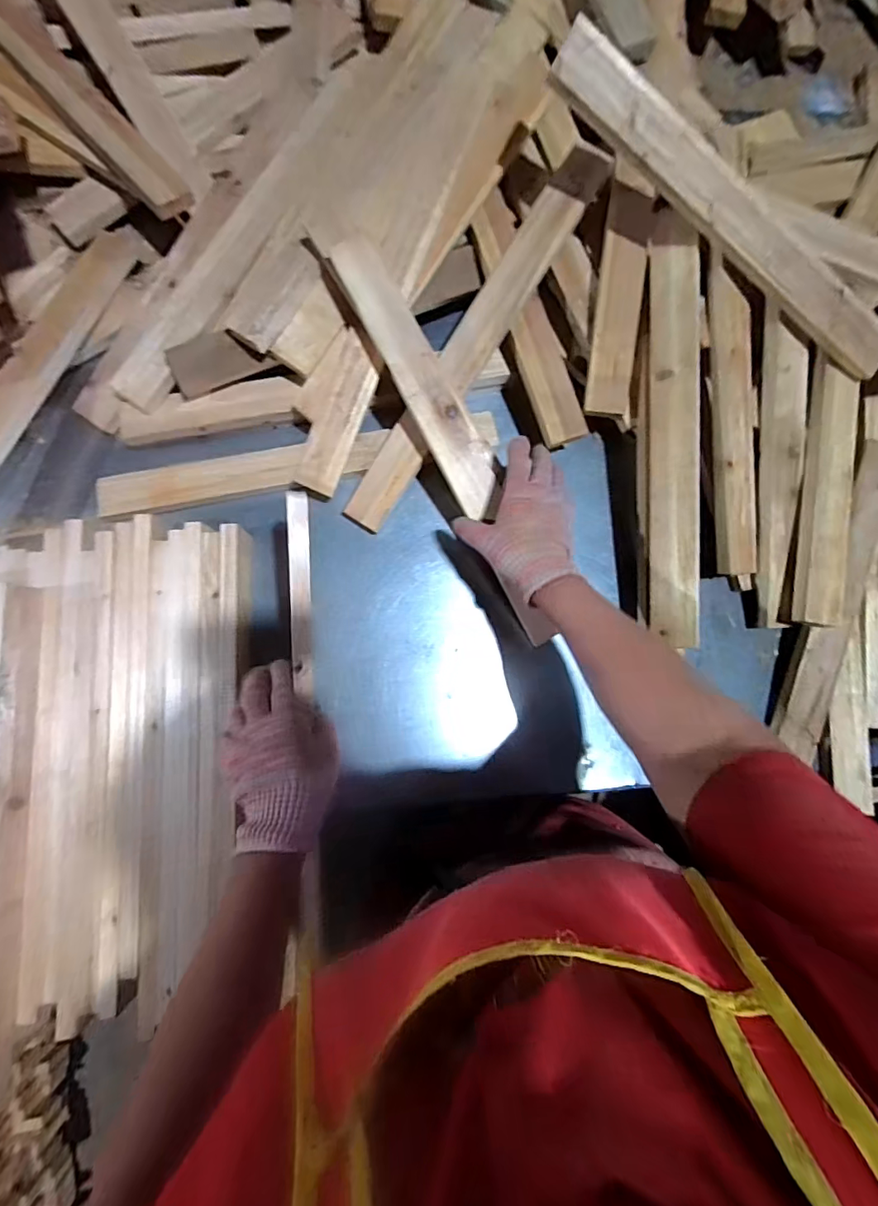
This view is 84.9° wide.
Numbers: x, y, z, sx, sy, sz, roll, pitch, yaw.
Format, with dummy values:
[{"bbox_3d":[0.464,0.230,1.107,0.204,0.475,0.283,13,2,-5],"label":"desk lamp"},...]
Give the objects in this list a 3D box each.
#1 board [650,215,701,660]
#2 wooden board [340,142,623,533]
[{"bbox_3d":[0.272,-0.200,0.556,0.052,0.012,0.487,0,90,34],"label":"board"},{"bbox_3d":[0.041,-0.311,0.579,0.050,0.027,0.501,33,93,2],"label":"wooden board"}]

